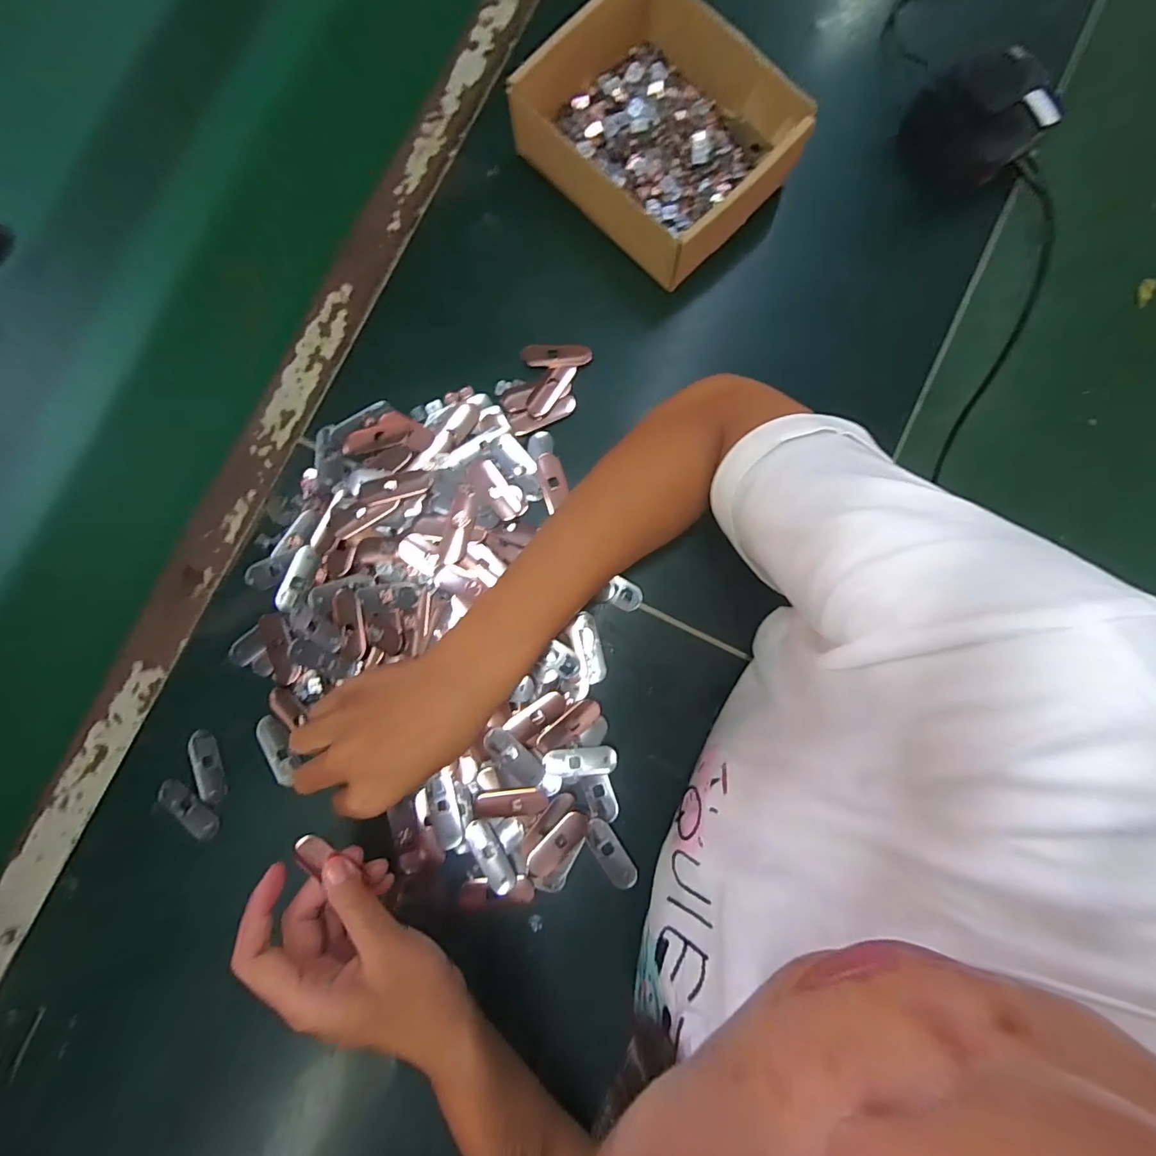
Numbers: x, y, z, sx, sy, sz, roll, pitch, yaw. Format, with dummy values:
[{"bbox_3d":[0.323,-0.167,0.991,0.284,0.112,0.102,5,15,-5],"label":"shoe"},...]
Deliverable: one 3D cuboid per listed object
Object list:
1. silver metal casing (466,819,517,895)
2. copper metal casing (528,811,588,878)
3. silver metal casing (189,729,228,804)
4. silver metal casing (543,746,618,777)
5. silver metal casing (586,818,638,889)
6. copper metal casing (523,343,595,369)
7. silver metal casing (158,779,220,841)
[{"bbox_3d":[-0.058,0.187,0.344,0.017,0.005,0.050,-29,85,-1],"label":"silver metal casing"},{"bbox_3d":[-0.014,0.183,0.352,0.019,0.009,0.050,42,88,4],"label":"copper metal casing"},{"bbox_3d":[-0.261,0.132,0.359,0.020,0.004,0.050,-19,85,0],"label":"silver metal casing"},{"bbox_3d":[0.002,0.127,0.353,0.049,0.005,0.019,-5,85,1],"label":"silver metal casing"},{"bbox_3d":[0.023,0.187,0.348,0.018,0.005,0.048,-34,85,-1],"label":"silver metal casing"},{"bbox_3d":[-0.015,-0.164,0.379,0.050,0.009,0.017,-4,85,1],"label":"copper metal casing"},{"bbox_3d":[-0.272,0.161,0.359,0.049,0.007,0.020,39,88,4],"label":"silver metal casing"}]

